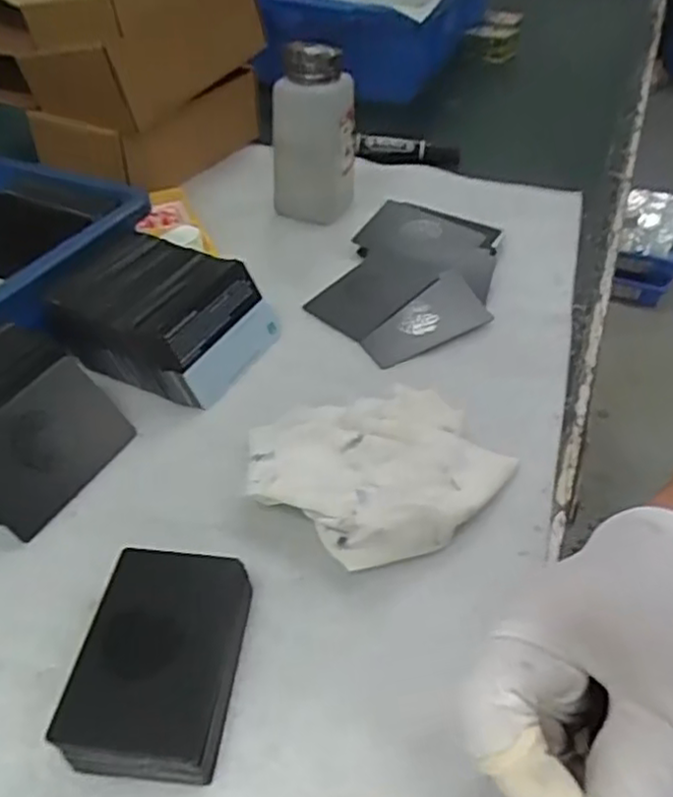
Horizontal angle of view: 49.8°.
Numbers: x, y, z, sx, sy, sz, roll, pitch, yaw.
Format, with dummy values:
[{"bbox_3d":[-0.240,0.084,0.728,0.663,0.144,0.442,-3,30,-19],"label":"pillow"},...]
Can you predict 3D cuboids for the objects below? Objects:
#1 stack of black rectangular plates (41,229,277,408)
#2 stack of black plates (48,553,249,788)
[{"bbox_3d":[-0.104,-0.050,0.442,0.102,0.055,0.095,17,43,18],"label":"stack of black rectangular plates"},{"bbox_3d":[-0.070,0.103,0.292,0.058,0.024,0.086,5,41,5],"label":"stack of black plates"}]

